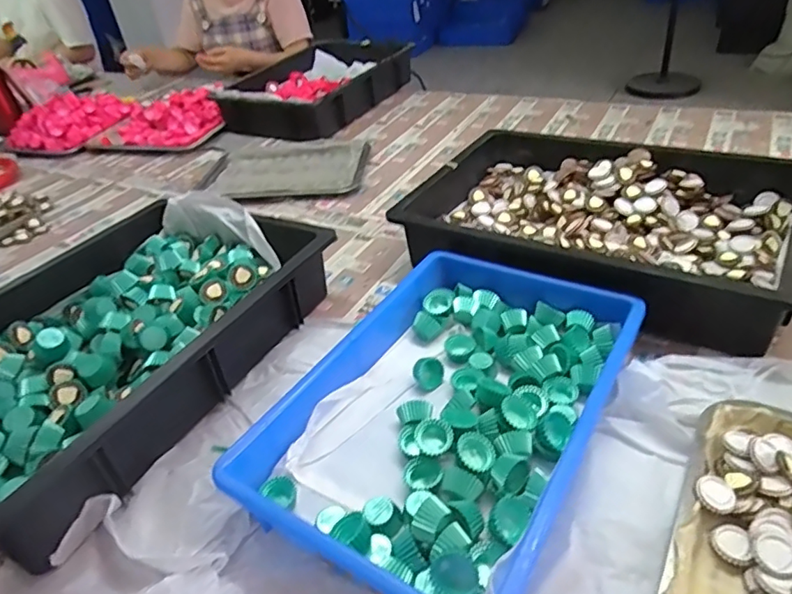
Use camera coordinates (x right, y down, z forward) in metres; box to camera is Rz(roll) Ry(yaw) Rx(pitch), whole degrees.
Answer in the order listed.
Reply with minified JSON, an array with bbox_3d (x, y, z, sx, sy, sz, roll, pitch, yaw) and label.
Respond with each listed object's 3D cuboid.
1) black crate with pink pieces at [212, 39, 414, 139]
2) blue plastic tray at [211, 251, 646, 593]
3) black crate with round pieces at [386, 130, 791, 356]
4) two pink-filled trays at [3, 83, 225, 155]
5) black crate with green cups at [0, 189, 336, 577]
[{"bbox_3d":[-0.177,-0.503,1.296,0.314,0.118,0.434,13,41,25],"label":"black crate with pink pieces"},{"bbox_3d":[0.053,0.092,0.491,0.242,0.061,0.358,19,46,28],"label":"blue plastic tray"},{"bbox_3d":[0.253,-0.103,0.677,0.442,0.090,0.328,20,46,29],"label":"black crate with round pieces"},{"bbox_3d":[-0.665,-0.455,1.332,0.549,0.093,0.296,2,40,10],"label":"two pink-filled trays"},{"bbox_3d":[-0.313,0.038,0.601,0.328,0.096,0.448,16,44,25],"label":"black crate with green cups"}]

